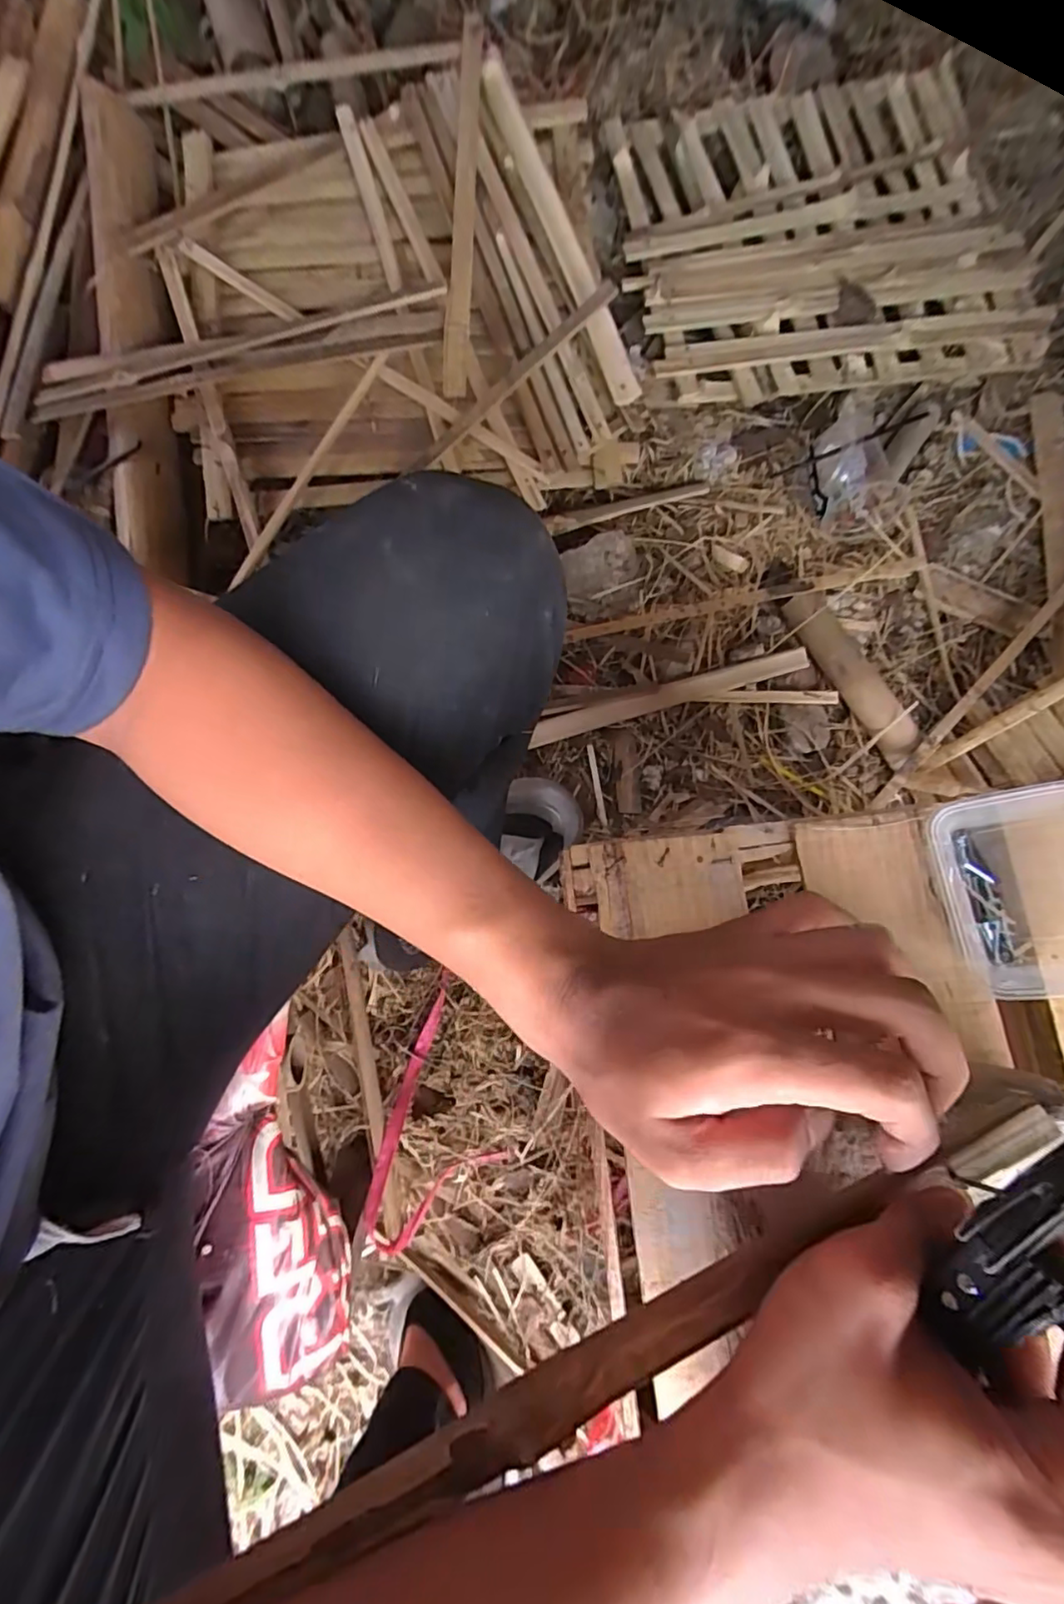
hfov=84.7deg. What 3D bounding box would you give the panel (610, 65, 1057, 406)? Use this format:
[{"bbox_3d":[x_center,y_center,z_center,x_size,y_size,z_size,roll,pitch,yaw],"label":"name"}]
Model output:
[{"bbox_3d":[0.385,-0.814,0.821,0.529,0.041,0.532,-9,79,-1],"label":"panel"}]

